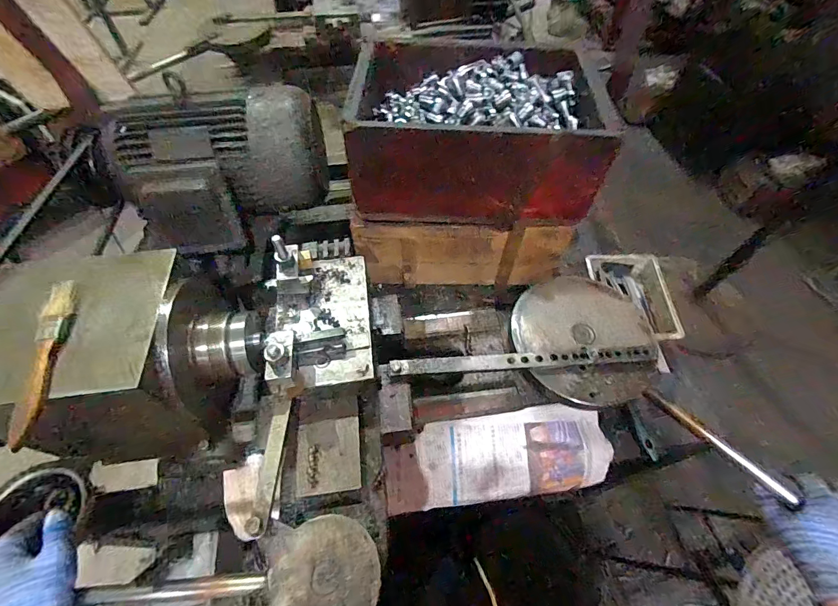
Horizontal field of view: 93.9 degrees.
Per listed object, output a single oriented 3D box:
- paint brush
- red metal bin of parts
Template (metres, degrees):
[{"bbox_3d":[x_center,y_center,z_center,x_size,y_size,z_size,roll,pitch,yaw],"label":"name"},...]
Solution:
[{"bbox_3d":[-0.313,0.044,0.325,0.019,0.018,0.147,-9,56,-5],"label":"paint brush"},{"bbox_3d":[0.084,-0.262,0.603,0.337,0.148,0.235,3,56,3],"label":"red metal bin of parts"}]

